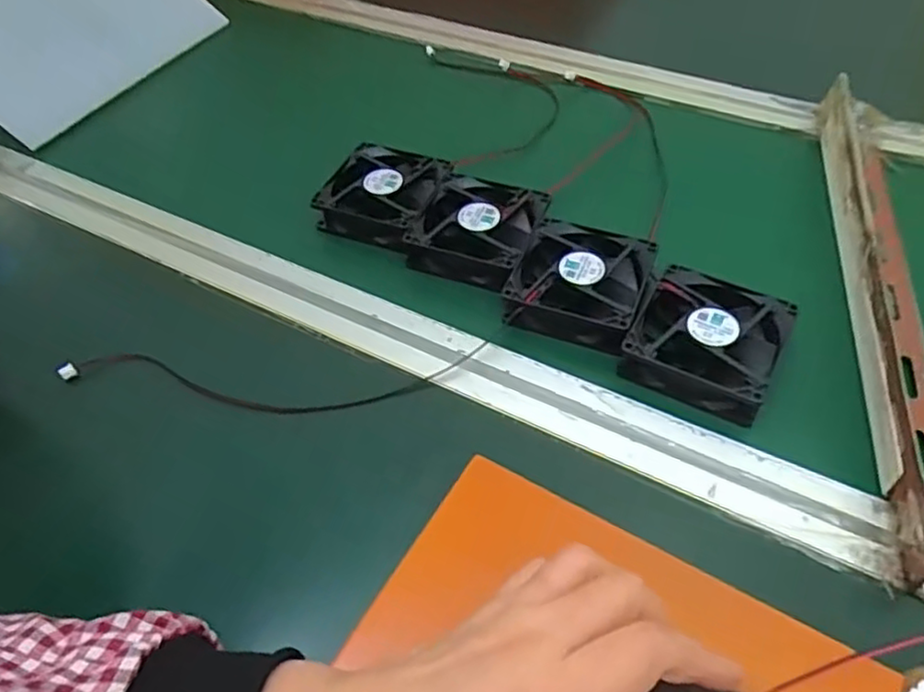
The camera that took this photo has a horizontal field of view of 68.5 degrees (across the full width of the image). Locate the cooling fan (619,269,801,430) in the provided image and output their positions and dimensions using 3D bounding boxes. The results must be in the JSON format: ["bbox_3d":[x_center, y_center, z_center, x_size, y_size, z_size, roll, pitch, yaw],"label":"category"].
[{"bbox_3d":[0.144,-0.004,0.397,0.078,0.024,0.079,22,55,22],"label":"cooling fan"}]

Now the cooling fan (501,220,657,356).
[{"bbox_3d":[0.076,-0.041,0.432,0.078,0.024,0.085,16,53,18],"label":"cooling fan"}]

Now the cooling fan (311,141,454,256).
[{"bbox_3d":[-0.056,-0.111,0.494,0.080,0.022,0.086,17,53,18],"label":"cooling fan"}]

